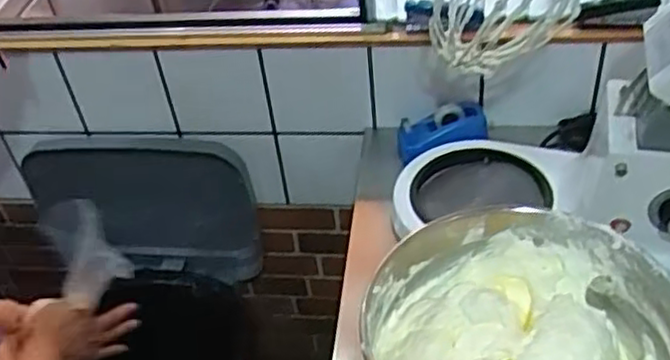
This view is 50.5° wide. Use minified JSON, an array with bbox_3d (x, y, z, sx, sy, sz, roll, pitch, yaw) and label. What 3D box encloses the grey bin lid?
[{"bbox_3d":[-0.311,0.064,1.175,0.368,0.309,0.041,2,43,10],"label":"grey bin lid"}]

